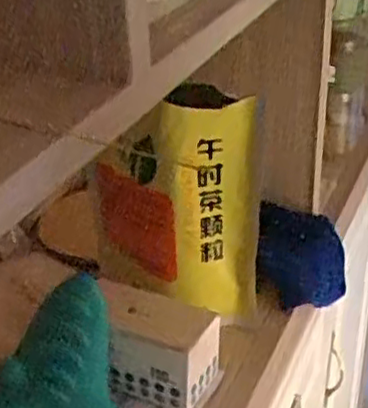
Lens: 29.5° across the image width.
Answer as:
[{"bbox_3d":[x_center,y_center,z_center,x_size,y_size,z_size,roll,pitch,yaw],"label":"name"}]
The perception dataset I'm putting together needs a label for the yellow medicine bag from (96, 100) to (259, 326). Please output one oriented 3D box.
[{"bbox_3d":[-0.012,0.005,0.608,0.149,0.224,0.052,2,36,6],"label":"yellow medicine bag"}]

